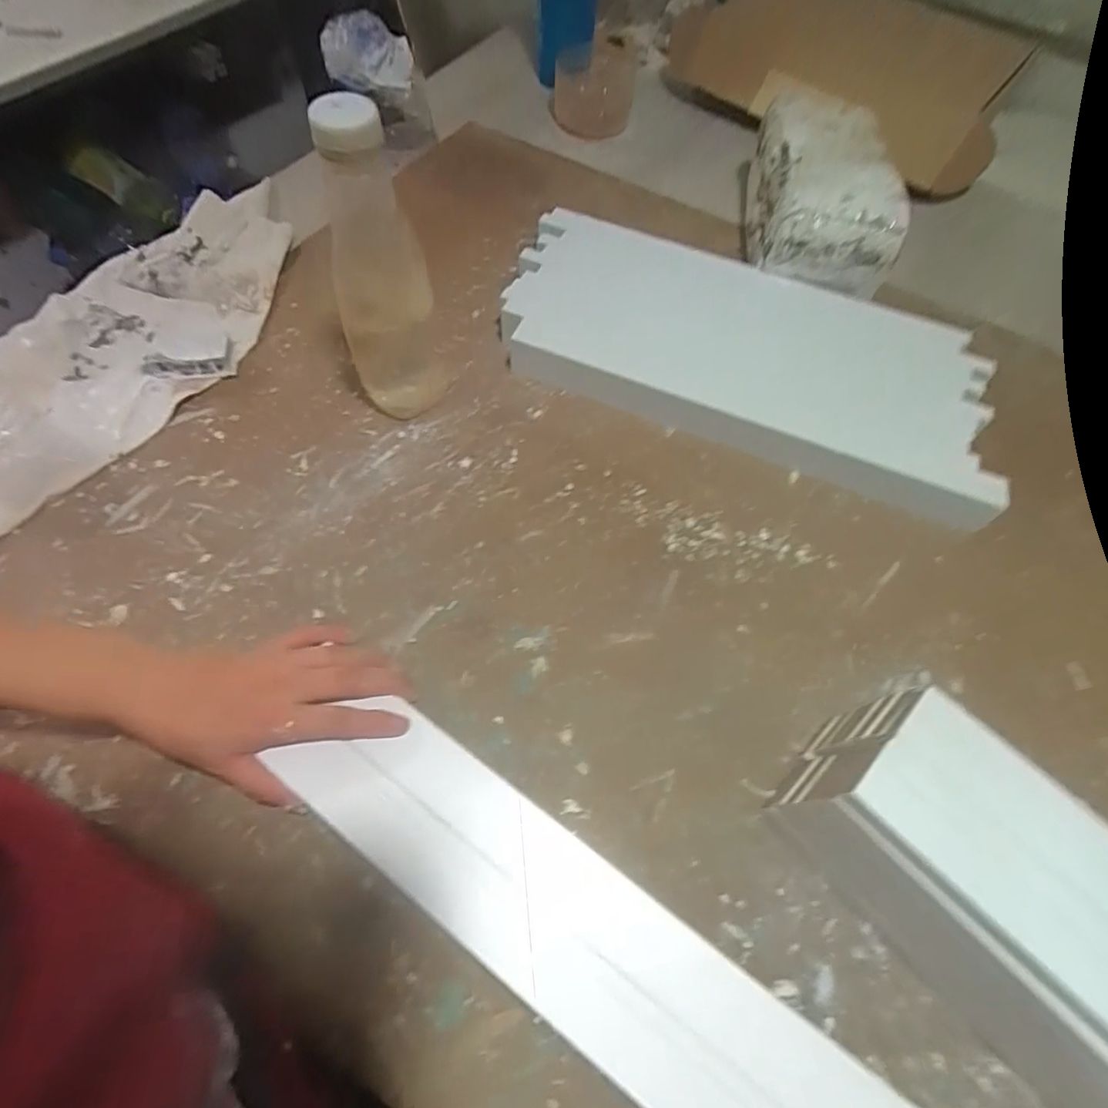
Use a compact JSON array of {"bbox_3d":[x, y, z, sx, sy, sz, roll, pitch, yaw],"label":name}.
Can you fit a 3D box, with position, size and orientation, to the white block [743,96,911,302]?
[{"bbox_3d":[0.265,-0.356,0.572,0.118,0.084,0.195,8,61,1],"label":"white block"}]

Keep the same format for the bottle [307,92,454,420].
[{"bbox_3d":[-0.127,-0.208,0.425,0.077,0.227,0.071,-9,62,-8],"label":"bottle"}]

